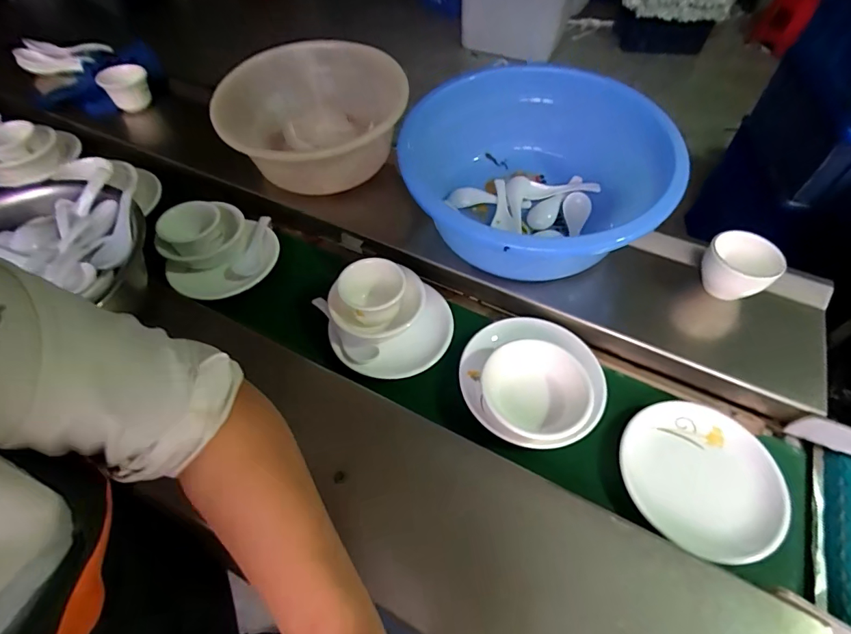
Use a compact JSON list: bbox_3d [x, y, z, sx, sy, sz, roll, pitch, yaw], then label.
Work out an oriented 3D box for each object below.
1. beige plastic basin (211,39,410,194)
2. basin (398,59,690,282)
[{"bbox_3d":[-0.163,-0.288,0.665,0.245,0.140,0.268,-6,54,-5],"label":"beige plastic basin"},{"bbox_3d":[0.166,-0.180,0.570,0.313,0.144,0.305,0,54,0],"label":"basin"}]

